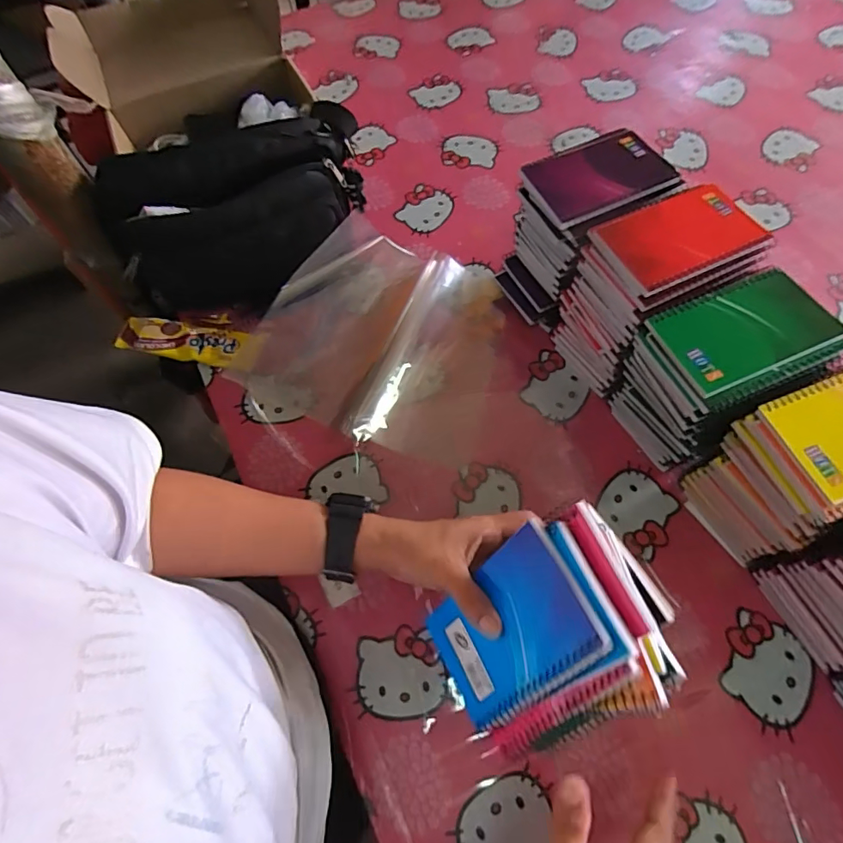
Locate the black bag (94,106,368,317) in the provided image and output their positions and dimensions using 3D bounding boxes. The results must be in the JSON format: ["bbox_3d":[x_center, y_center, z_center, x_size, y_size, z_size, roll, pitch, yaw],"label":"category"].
[{"bbox_3d":[-0.196,-0.232,0.564,0.274,0.177,0.109,-26,66,-10],"label":"black bag"}]

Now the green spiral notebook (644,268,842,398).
[{"bbox_3d":[0.262,-0.076,0.398,0.123,0.016,0.082,-21,66,-7],"label":"green spiral notebook"}]

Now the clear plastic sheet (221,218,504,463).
[{"bbox_3d":[-0.047,-0.103,0.569,0.290,0.041,0.268,17,67,10],"label":"clear plastic sheet"}]

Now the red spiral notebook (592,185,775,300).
[{"bbox_3d":[0.232,-0.168,0.437,0.134,0.011,0.087,-25,66,-9],"label":"red spiral notebook"}]

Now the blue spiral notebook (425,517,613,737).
[{"bbox_3d":[0.054,0.136,0.318,0.008,0.128,0.084,9,39,-40],"label":"blue spiral notebook"}]

